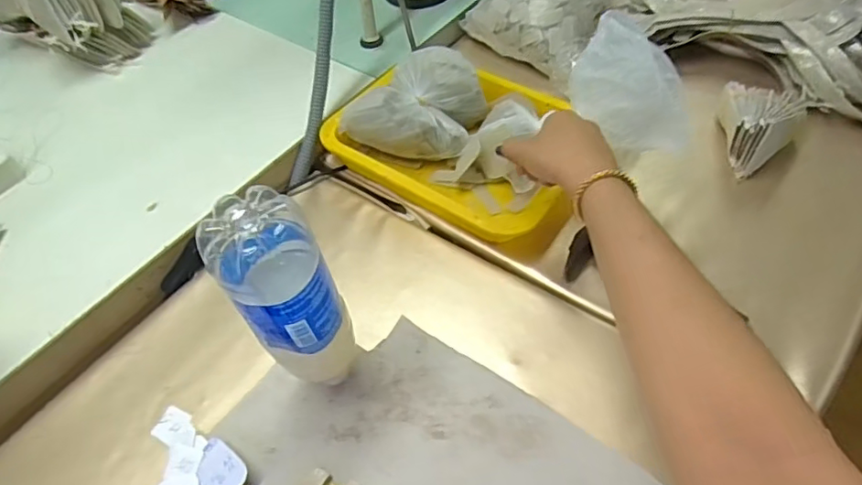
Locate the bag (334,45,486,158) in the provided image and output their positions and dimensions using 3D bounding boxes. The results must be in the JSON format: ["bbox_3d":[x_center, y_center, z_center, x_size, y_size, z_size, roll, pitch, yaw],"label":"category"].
[{"bbox_3d":[-0.014,-0.148,0.631,0.127,0.073,0.113,17,55,17],"label":"bag"}]

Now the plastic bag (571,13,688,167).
[{"bbox_3d":[0.195,-0.147,0.560,0.075,0.078,0.128,-29,55,-17],"label":"plastic bag"}]

